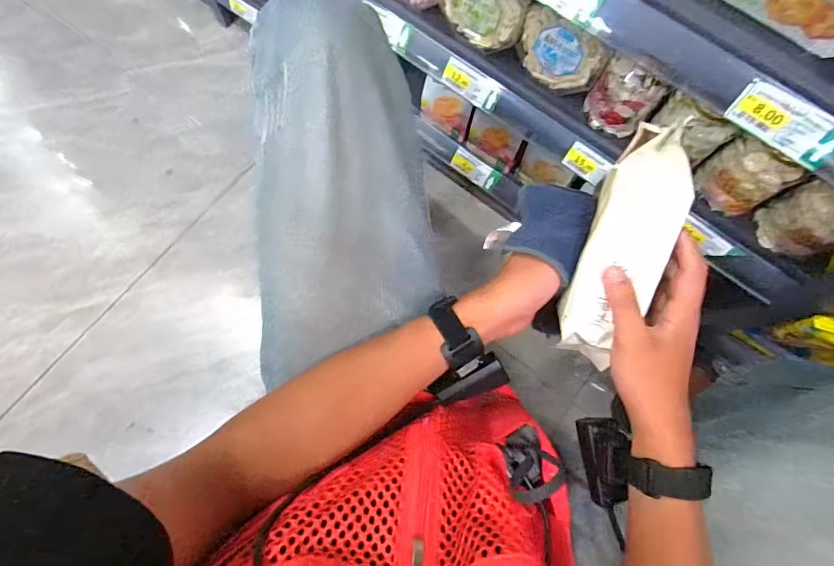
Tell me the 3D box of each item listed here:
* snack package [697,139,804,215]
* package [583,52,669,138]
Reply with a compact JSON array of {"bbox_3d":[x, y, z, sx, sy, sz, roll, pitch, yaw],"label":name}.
[{"bbox_3d":[0.404,-0.128,0.542,0.084,0.104,0.038,39,77,9],"label":"snack package"},{"bbox_3d":[0.265,-0.237,0.567,0.080,0.093,0.039,36,76,8],"label":"package"}]

